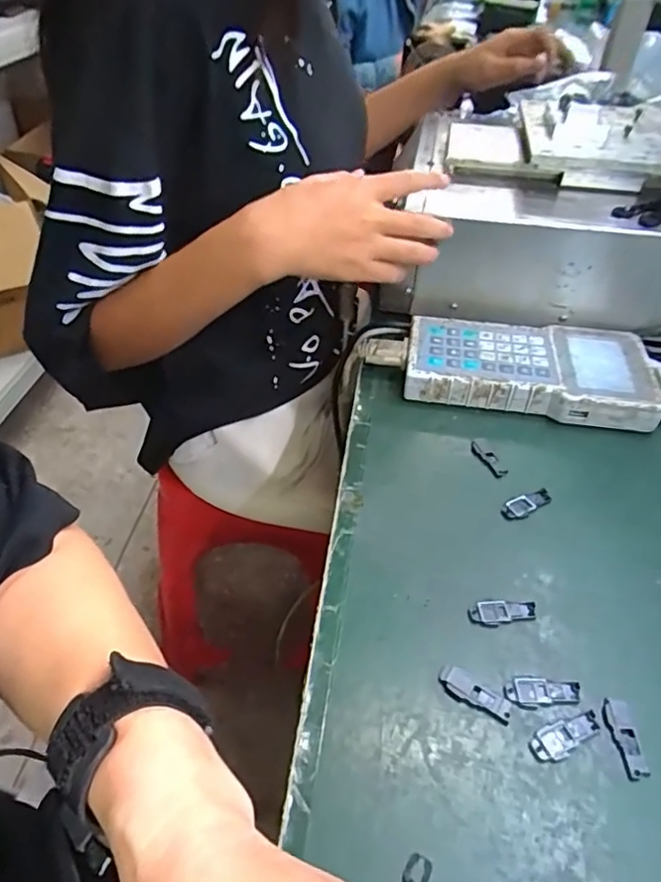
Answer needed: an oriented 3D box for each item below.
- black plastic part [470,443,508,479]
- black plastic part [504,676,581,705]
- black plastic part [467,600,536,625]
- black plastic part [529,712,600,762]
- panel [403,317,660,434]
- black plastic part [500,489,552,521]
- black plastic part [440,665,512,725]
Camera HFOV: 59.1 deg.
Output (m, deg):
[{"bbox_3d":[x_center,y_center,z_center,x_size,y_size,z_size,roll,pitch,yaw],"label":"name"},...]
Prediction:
[{"bbox_3d":[0.121,0.013,0.450,0.013,0.004,0.036,-22,47,-22],"label":"black plastic part"},{"bbox_3d":[0.115,0.134,0.315,0.040,0.004,0.014,0,43,1],"label":"black plastic part"},{"bbox_3d":[0.103,0.102,0.349,0.041,0.004,0.014,-1,43,0],"label":"black plastic part"},{"bbox_3d":[0.121,0.150,0.300,0.039,0.004,0.014,-19,46,-18],"label":"black plastic part"},{"bbox_3d":[0.182,-0.063,0.511,0.224,0.035,0.104,6,43,7],"label":"panel"},{"bbox_3d":[0.140,0.045,0.418,0.040,0.004,0.017,-23,47,-22],"label":"black plastic part"},{"bbox_3d":[0.078,0.136,0.313,0.039,0.004,0.015,26,49,26],"label":"black plastic part"}]

